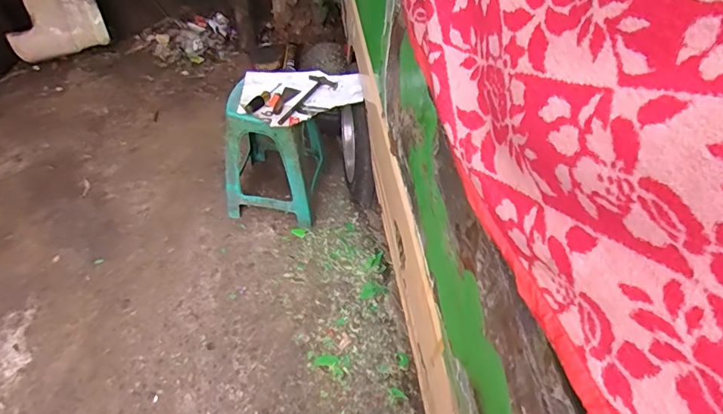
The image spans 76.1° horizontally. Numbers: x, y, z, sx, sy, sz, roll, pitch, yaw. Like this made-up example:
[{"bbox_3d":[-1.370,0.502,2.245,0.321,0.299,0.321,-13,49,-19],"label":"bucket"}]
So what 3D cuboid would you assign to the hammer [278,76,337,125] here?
[{"bbox_3d":[-0.172,-0.335,1.477,0.102,0.027,0.236,20,51,17],"label":"hammer"}]

